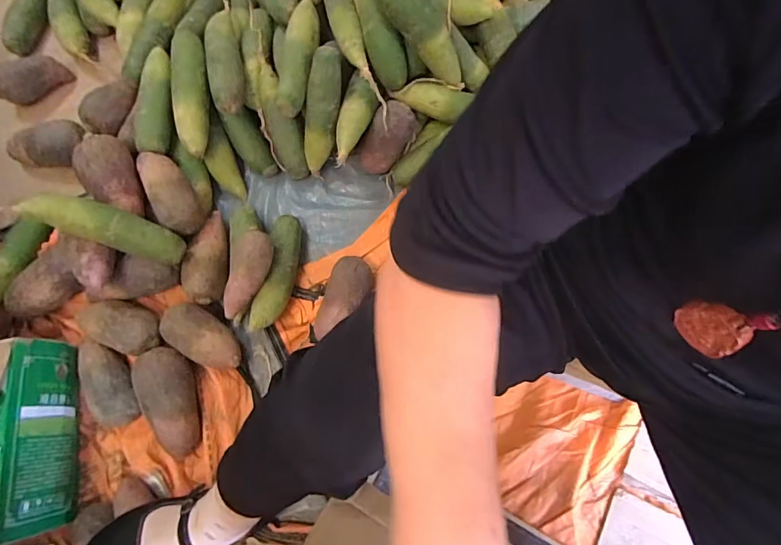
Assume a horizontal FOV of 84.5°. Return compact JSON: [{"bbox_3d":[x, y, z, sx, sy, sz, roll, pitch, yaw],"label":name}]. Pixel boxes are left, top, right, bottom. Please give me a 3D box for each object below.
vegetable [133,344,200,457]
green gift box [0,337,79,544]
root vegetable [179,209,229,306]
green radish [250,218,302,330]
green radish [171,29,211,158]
[{"bbox_3d":[-0.335,0.197,0.655,0.071,0.061,0.164,-17,75,-4],"label":"vegetable"},{"bbox_3d":[-0.540,0.233,0.615,0.107,0.128,0.262,-7,75,-2],"label":"green gift box"},{"bbox_3d":[-0.303,-0.031,0.716,0.061,0.050,0.162,-2,75,0],"label":"root vegetable"},{"bbox_3d":[-0.185,0.002,0.721,0.055,0.055,0.200,7,75,2],"label":"green radish"},{"bbox_3d":[-0.331,-0.304,0.712,0.056,0.050,0.211,-3,91,0],"label":"green radish"}]

